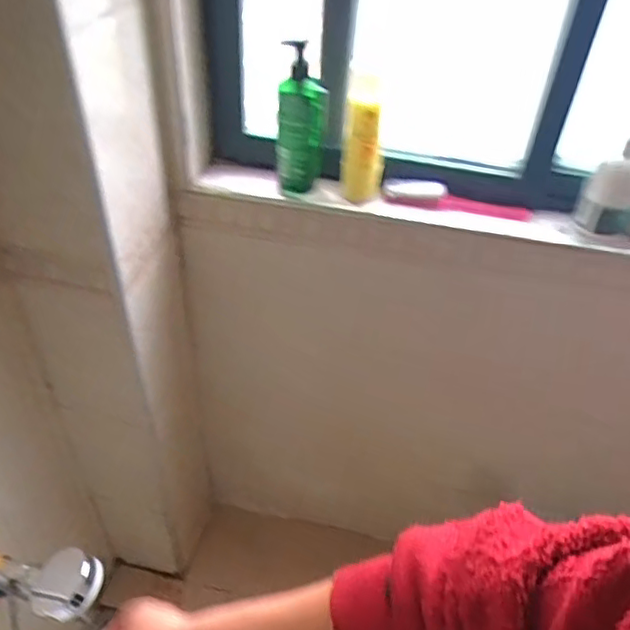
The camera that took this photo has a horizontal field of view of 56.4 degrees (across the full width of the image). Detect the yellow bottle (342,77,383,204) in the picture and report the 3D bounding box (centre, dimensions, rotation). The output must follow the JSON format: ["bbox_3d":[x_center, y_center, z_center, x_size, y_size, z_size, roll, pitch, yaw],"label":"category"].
[{"bbox_3d":[0.073,-0.257,0.881,0.061,0.206,0.054,2,40,4],"label":"yellow bottle"}]

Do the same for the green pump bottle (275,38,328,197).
[{"bbox_3d":[-0.022,-0.295,0.893,0.076,0.216,0.055,-4,40,-3],"label":"green pump bottle"}]

